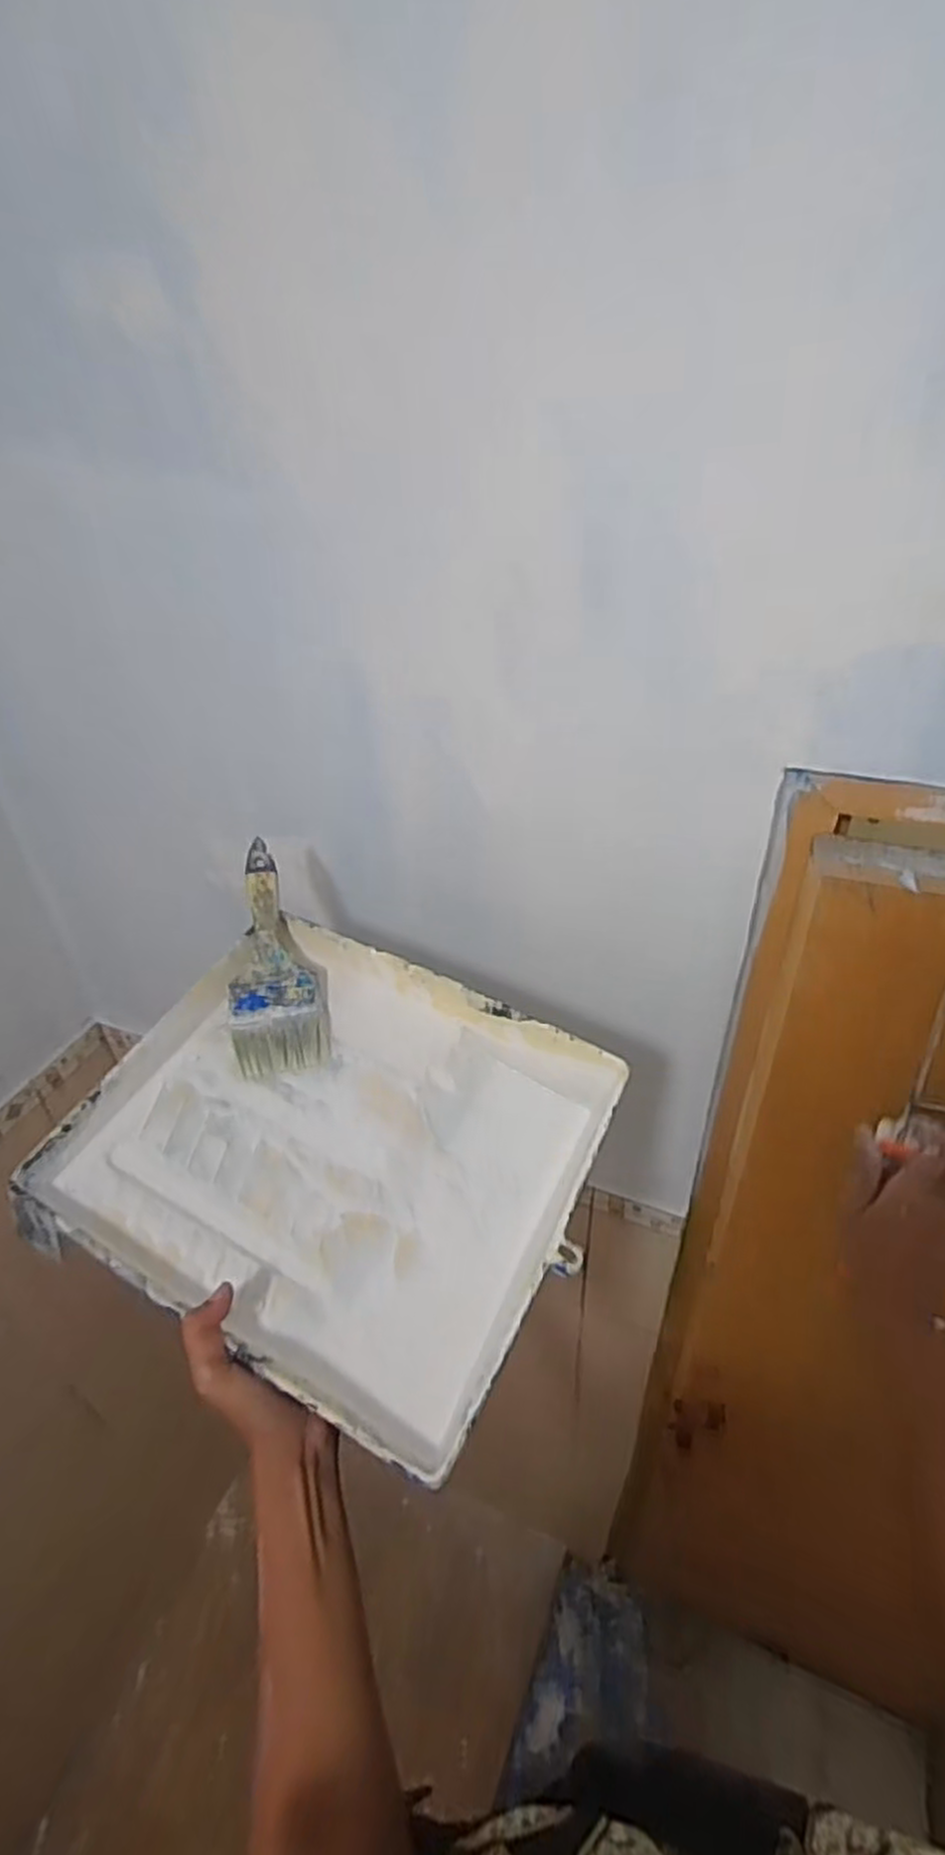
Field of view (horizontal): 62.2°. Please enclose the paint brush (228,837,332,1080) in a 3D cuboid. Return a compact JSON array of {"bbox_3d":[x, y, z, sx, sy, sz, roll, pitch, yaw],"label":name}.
[{"bbox_3d":[-0.171,0.020,0.664,0.072,0.019,0.213,-8,67,-9],"label":"paint brush"}]

